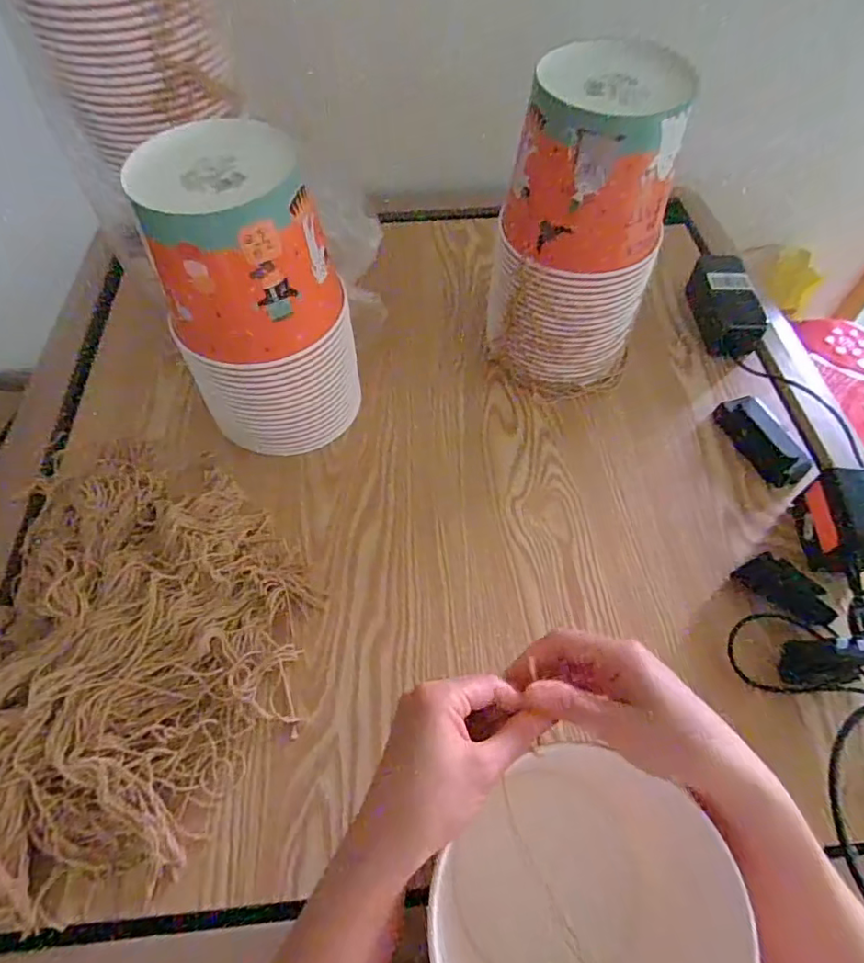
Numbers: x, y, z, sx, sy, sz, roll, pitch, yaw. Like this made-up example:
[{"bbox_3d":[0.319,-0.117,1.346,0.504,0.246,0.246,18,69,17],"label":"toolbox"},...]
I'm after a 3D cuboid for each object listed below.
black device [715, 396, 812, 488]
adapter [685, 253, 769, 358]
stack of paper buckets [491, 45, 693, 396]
[{"bbox_3d":[0.350,-0.045,0.598,0.050,0.025,0.110,-15,59,-10],"label":"black device"},{"bbox_3d":[0.357,-0.220,0.691,0.057,0.058,0.146,0,57,-1],"label":"adapter"},{"bbox_3d":[0.149,-0.239,0.567,0.158,0.290,0.141,18,59,11],"label":"stack of paper buckets"}]

